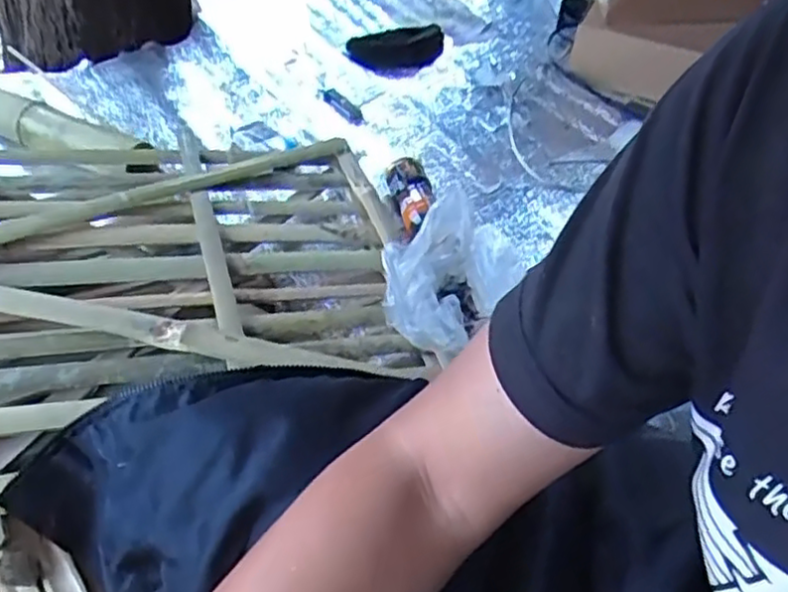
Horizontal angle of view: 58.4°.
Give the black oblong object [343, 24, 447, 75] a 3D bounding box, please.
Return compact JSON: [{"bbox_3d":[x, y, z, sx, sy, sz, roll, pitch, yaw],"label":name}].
[{"bbox_3d":[0.012,-0.446,1.263,0.138,0.024,0.225,32,50,26],"label":"black oblong object"}]

